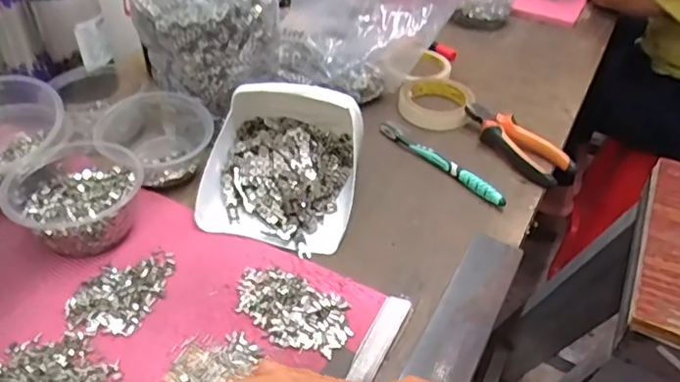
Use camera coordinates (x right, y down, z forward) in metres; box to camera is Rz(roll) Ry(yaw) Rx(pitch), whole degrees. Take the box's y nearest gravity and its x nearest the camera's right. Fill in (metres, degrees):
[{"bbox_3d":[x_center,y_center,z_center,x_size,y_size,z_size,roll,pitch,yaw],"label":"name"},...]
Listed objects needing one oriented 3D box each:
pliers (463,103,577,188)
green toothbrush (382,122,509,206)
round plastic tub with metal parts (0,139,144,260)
[{"bbox_3d":[0.204,-0.057,0.659,0.059,0.031,0.150,-31,52,-33],"label":"pliers"},{"bbox_3d":[0.115,-0.035,0.635,0.013,0.021,0.181,-29,51,-32],"label":"green toothbrush"},{"bbox_3d":[-0.245,0.008,0.515,0.113,0.061,0.107,2,42,-2],"label":"round plastic tub with metal parts"}]

